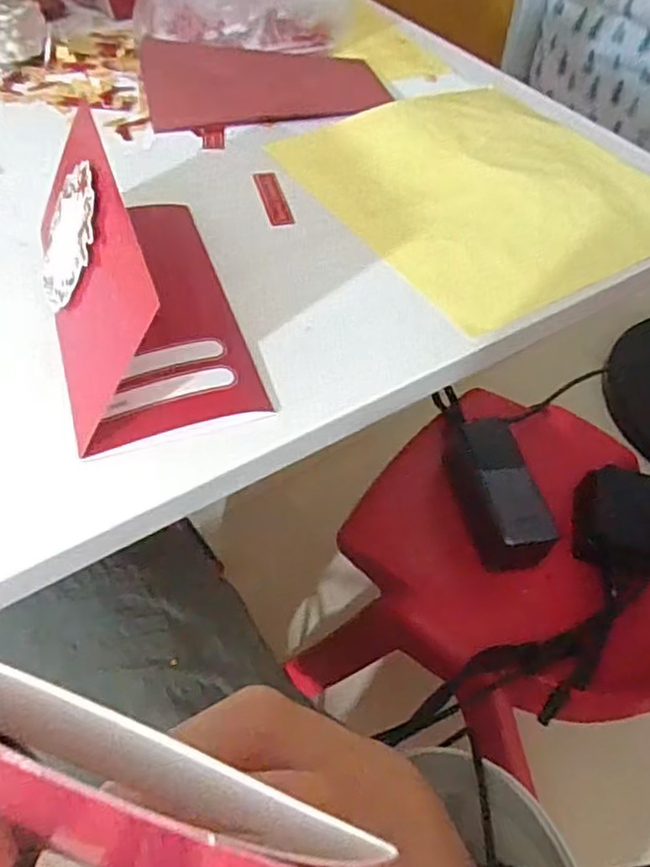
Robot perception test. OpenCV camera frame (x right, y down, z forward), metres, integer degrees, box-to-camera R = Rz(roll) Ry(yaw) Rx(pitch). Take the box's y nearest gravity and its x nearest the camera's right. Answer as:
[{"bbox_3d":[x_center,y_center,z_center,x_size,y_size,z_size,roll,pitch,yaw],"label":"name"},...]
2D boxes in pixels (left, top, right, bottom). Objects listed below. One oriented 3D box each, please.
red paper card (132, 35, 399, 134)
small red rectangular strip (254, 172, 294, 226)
[{"bbox_3d":[-0.046,-0.271,0.496,0.179,0.019,0.097,-12,54,-15],"label":"red paper card"},{"bbox_3d":[-0.032,-0.149,0.408,0.015,0.004,0.060,-9,53,-12],"label":"small red rectangular strip"}]

